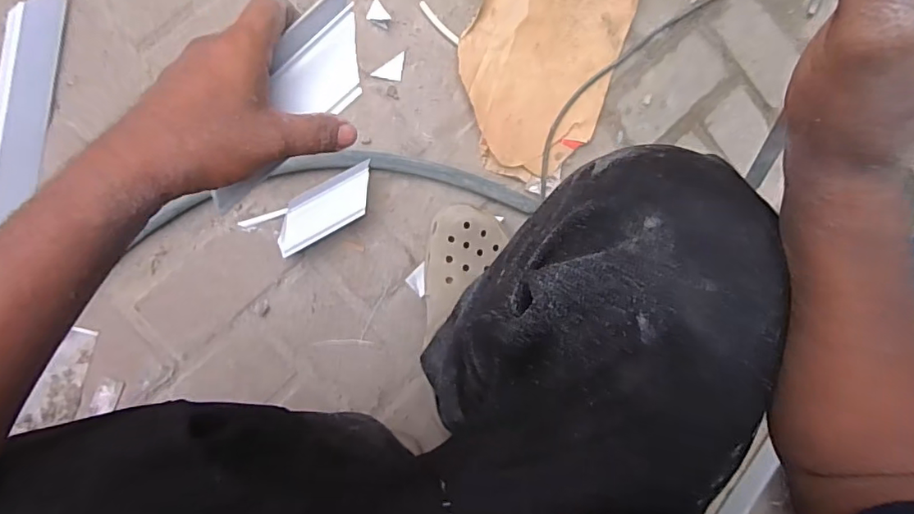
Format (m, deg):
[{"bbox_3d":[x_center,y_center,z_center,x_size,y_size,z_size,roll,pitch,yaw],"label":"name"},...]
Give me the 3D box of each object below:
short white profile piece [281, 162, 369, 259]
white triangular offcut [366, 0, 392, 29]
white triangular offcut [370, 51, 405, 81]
[{"bbox_3d":[-0.165,-0.060,0.687,0.140,0.025,0.058,-30,97,-7],"label":"short white profile piece"},{"bbox_3d":[-0.097,-0.312,0.700,0.030,0.004,0.028,24,89,-10],"label":"white triangular offcut"},{"bbox_3d":[-0.089,-0.251,0.712,0.038,0.004,0.037,7,92,-10],"label":"white triangular offcut"}]

